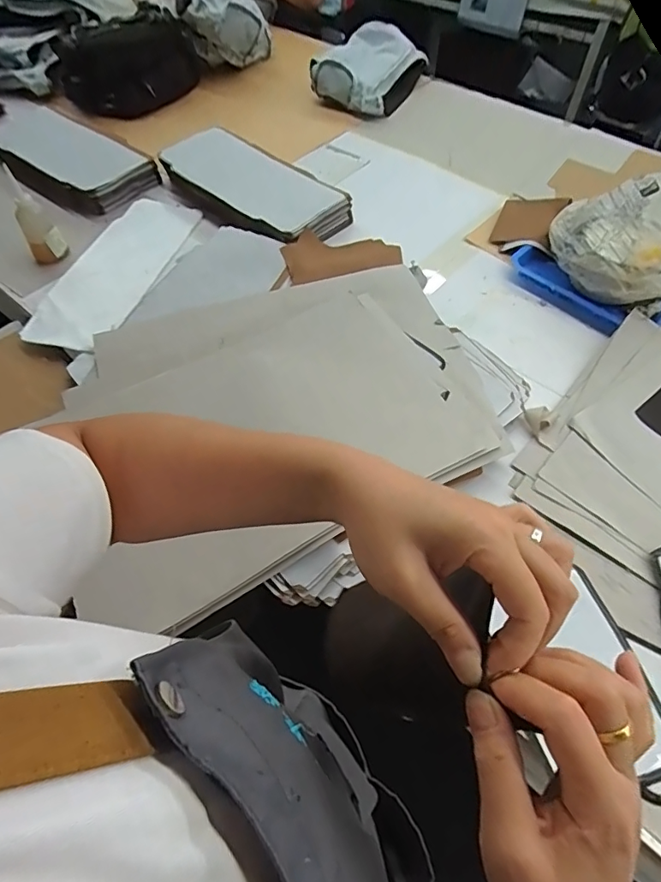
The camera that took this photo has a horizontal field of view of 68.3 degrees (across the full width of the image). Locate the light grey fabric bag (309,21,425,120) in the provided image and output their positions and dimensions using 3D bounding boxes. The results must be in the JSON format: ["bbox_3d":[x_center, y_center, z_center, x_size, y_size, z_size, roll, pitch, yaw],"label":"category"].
[{"bbox_3d":[0.102,-0.884,1.166,0.291,0.132,0.157,-37,64,-21],"label":"light grey fabric bag"}]

